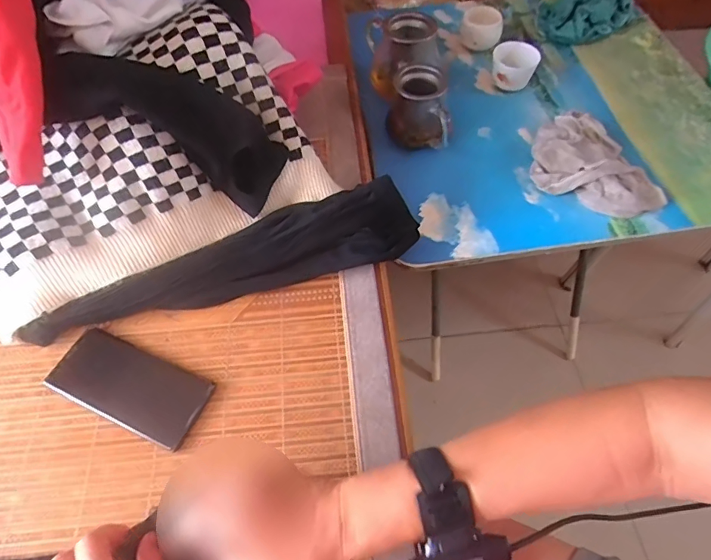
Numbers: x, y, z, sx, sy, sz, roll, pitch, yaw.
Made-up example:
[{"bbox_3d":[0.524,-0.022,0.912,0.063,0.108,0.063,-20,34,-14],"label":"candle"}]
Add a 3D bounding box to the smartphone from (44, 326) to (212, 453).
[{"bbox_3d":[-0.225,0.104,0.462,0.158,0.010,0.071,20,62,15],"label":"smartphone"}]

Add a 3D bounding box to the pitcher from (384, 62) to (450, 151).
[{"bbox_3d":[0.091,-0.247,0.680,0.092,0.091,0.088,6,59,4],"label":"pitcher"}]

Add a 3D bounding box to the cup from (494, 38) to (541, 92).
[{"bbox_3d":[0.255,-0.343,0.745,0.069,0.064,0.051,14,60,9],"label":"cup"}]

